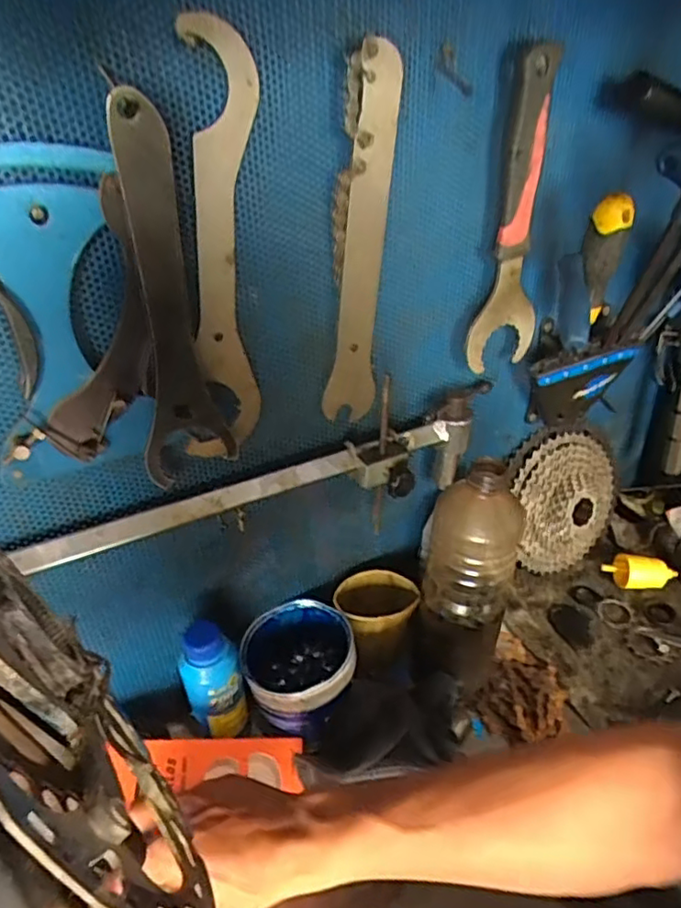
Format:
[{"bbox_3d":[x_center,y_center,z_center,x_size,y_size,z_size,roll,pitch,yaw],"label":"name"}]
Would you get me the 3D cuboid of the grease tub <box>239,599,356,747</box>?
[{"bbox_3d":[-0.039,0.198,0.579,0.098,0.070,0.103,-1,35,1],"label":"grease tub"}]

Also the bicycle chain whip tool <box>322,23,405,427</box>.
[{"bbox_3d":[0.014,-0.144,0.457,0.044,0.262,0.010,-13,38,-23],"label":"bicycle chain whip tool"}]

